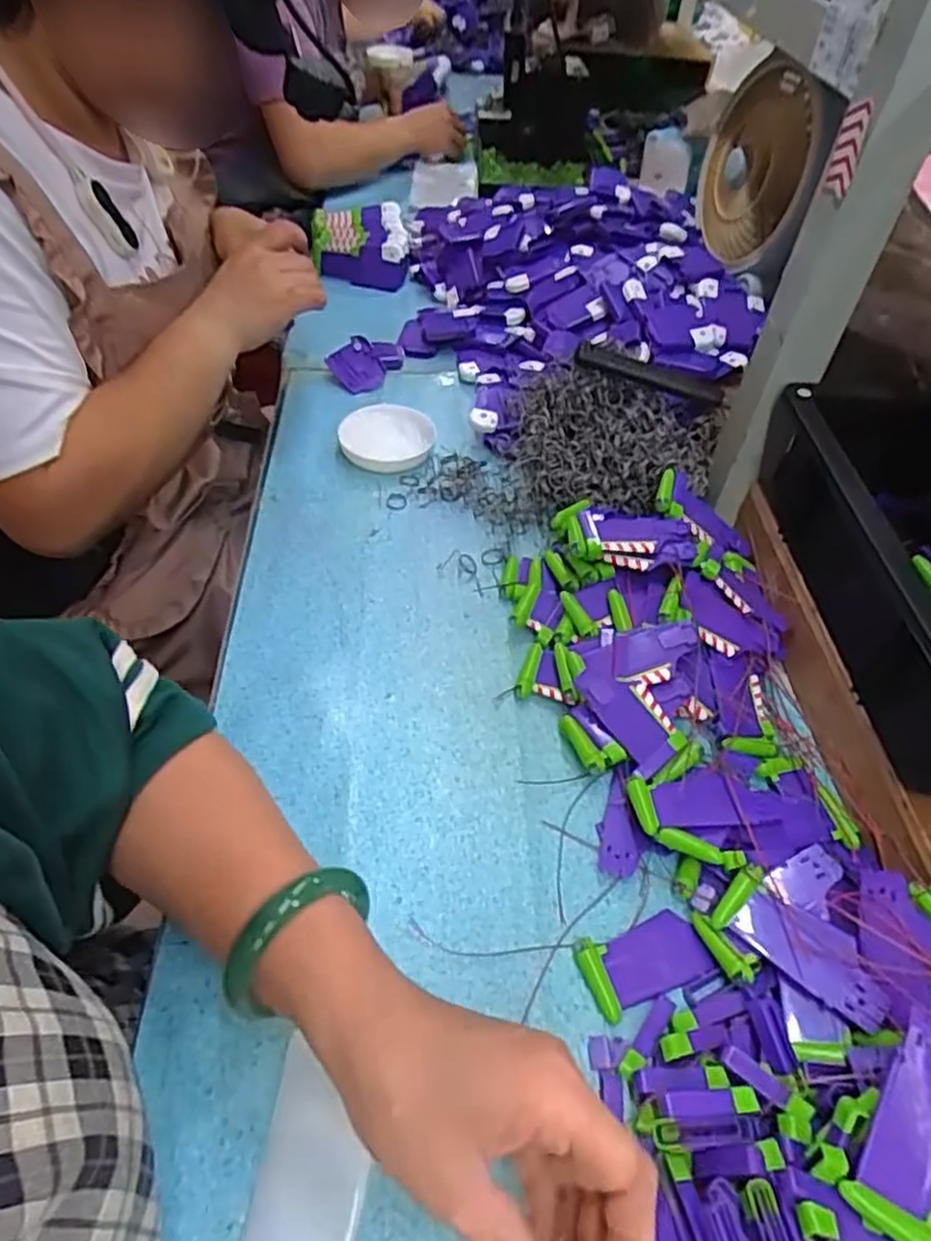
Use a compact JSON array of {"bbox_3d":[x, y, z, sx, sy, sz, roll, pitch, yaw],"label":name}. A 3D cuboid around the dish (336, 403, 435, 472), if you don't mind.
[{"bbox_3d":[-0.076,-0.178,0.708,0.089,0.025,0.091,2,49,-4],"label":"dish"}]

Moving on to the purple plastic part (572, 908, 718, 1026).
[{"bbox_3d":[0.100,0.189,0.405,0.070,0.008,0.042,-17,53,-18],"label":"purple plastic part"}]

